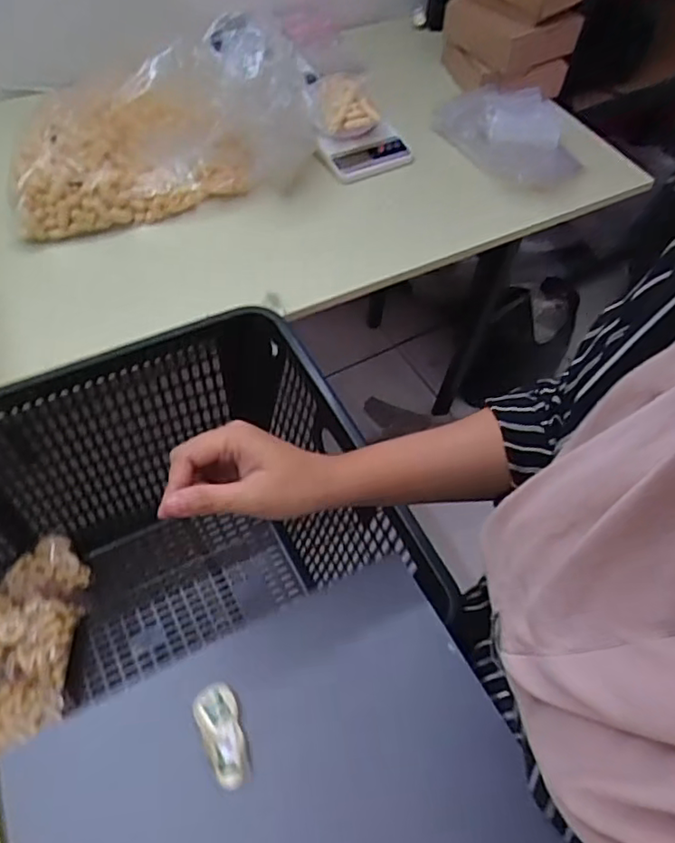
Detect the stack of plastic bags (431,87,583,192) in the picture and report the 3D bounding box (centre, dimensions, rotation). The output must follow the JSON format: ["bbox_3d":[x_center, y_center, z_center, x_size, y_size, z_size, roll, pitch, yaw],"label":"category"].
[{"bbox_3d":[0.279,-0.448,0.942,0.197,0.030,0.226,-33,65,-23],"label":"stack of plastic bags"}]

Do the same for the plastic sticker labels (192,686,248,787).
[{"bbox_3d":[-0.070,0.191,0.373,0.026,0.005,0.058,-22,59,-18],"label":"plastic sticker labels"}]

